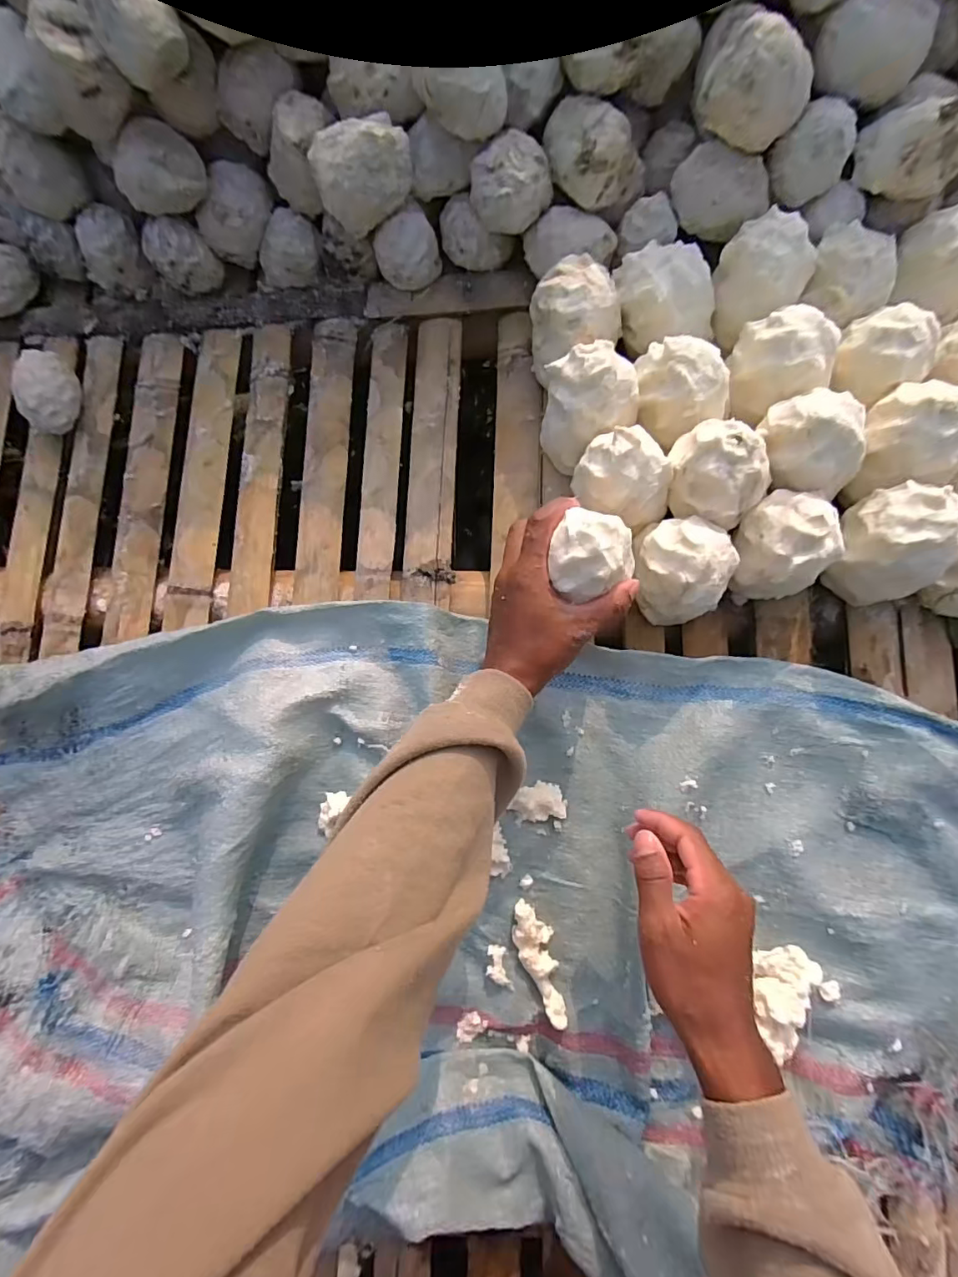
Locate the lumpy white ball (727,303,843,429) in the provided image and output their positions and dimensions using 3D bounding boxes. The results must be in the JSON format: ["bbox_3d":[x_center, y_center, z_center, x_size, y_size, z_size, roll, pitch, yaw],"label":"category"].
[{"bbox_3d":[0.269,-0.246,0.464,0.073,0.063,0.075,-1,81,4],"label":"lumpy white ball"}]

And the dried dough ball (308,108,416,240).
[{"bbox_3d":[-0.103,-0.419,0.473,0.086,0.060,0.056,-16,80,1],"label":"dried dough ball"}]

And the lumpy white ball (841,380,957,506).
[{"bbox_3d":[0.370,-0.172,0.443,0.069,0.077,0.082,-2,81,4],"label":"lumpy white ball"}]

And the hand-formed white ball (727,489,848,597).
[{"bbox_3d":[0.267,-0.082,0.454,0.072,0.074,0.085,-2,81,4],"label":"hand-formed white ball"}]

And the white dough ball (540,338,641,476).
[{"bbox_3d":[0.103,-0.217,0.495,0.089,0.103,0.082,-28,80,-1],"label":"white dough ball"}]

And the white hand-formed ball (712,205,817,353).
[{"bbox_3d":[0.259,-0.330,0.479,0.069,0.069,0.072,-1,81,4],"label":"white hand-formed ball"}]

